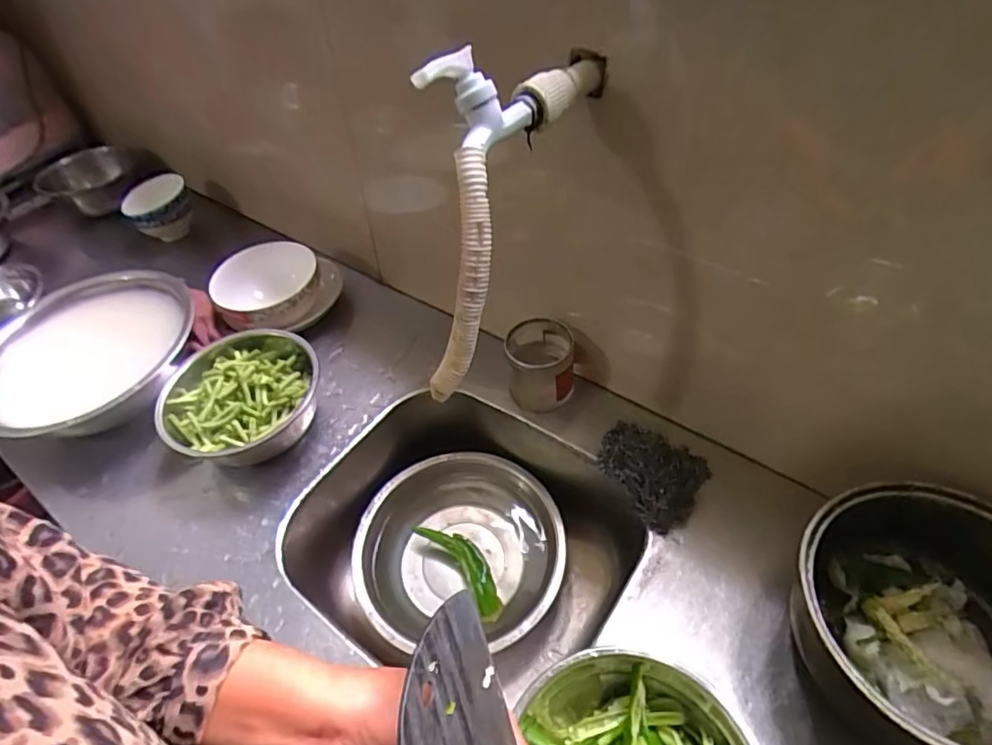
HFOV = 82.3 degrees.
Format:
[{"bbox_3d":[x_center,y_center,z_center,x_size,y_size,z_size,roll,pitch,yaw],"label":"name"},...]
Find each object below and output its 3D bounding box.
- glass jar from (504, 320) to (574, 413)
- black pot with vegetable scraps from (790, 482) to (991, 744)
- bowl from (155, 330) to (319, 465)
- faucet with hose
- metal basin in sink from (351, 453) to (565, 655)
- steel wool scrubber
[{"bbox_3d":[0.056,-0.012,0.723,0.079,0.089,0.091,-3,48,3],"label":"glass jar"},{"bbox_3d":[0.364,0.209,0.477,0.230,0.113,0.204,-27,52,-17],"label":"black pot with vegetable scraps"},{"bbox_3d":[-0.315,0.033,0.718,0.183,0.092,0.179,-3,50,4],"label":"bowl"},{"bbox_3d":[-0.002,-0.156,0.505,0.077,0.228,0.278,20,55,21],"label":"faucet with hose"},{"bbox_3d":[-0.043,0.225,0.739,0.251,0.072,0.240,-3,48,3],"label":"metal basin in sink"},{"bbox_3d":[0.170,0.106,0.626,0.072,0.056,0.119,-27,52,-17],"label":"steel wool scrubber"}]

